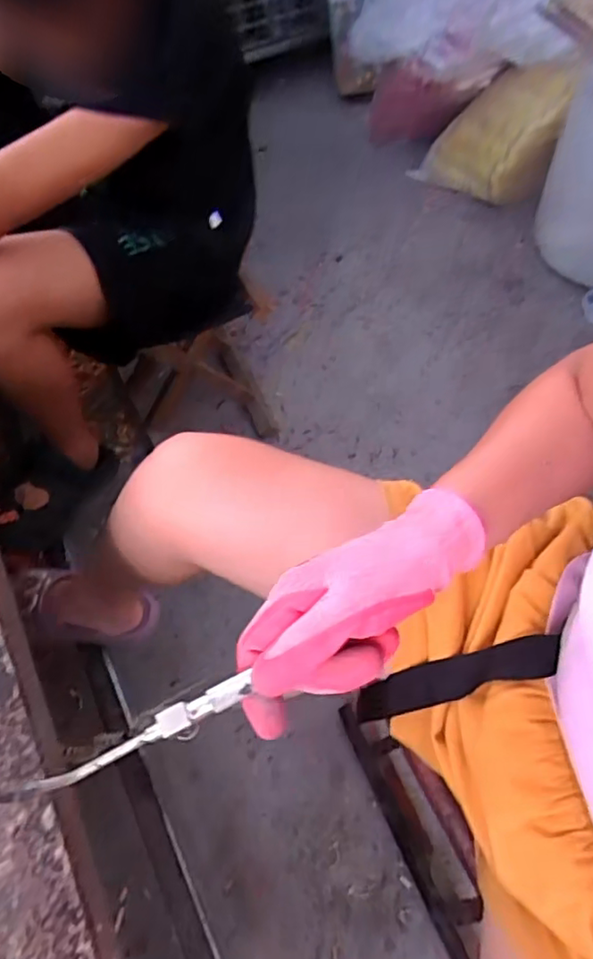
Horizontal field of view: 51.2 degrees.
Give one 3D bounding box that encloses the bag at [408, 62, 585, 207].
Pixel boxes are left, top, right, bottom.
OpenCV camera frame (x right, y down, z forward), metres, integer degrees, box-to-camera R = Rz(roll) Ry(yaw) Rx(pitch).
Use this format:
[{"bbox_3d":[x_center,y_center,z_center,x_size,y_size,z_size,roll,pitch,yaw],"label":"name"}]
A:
[{"bbox_3d":[0.437,-0.779,1.373,0.278,0.260,0.112,24,63,15],"label":"bag"}]

